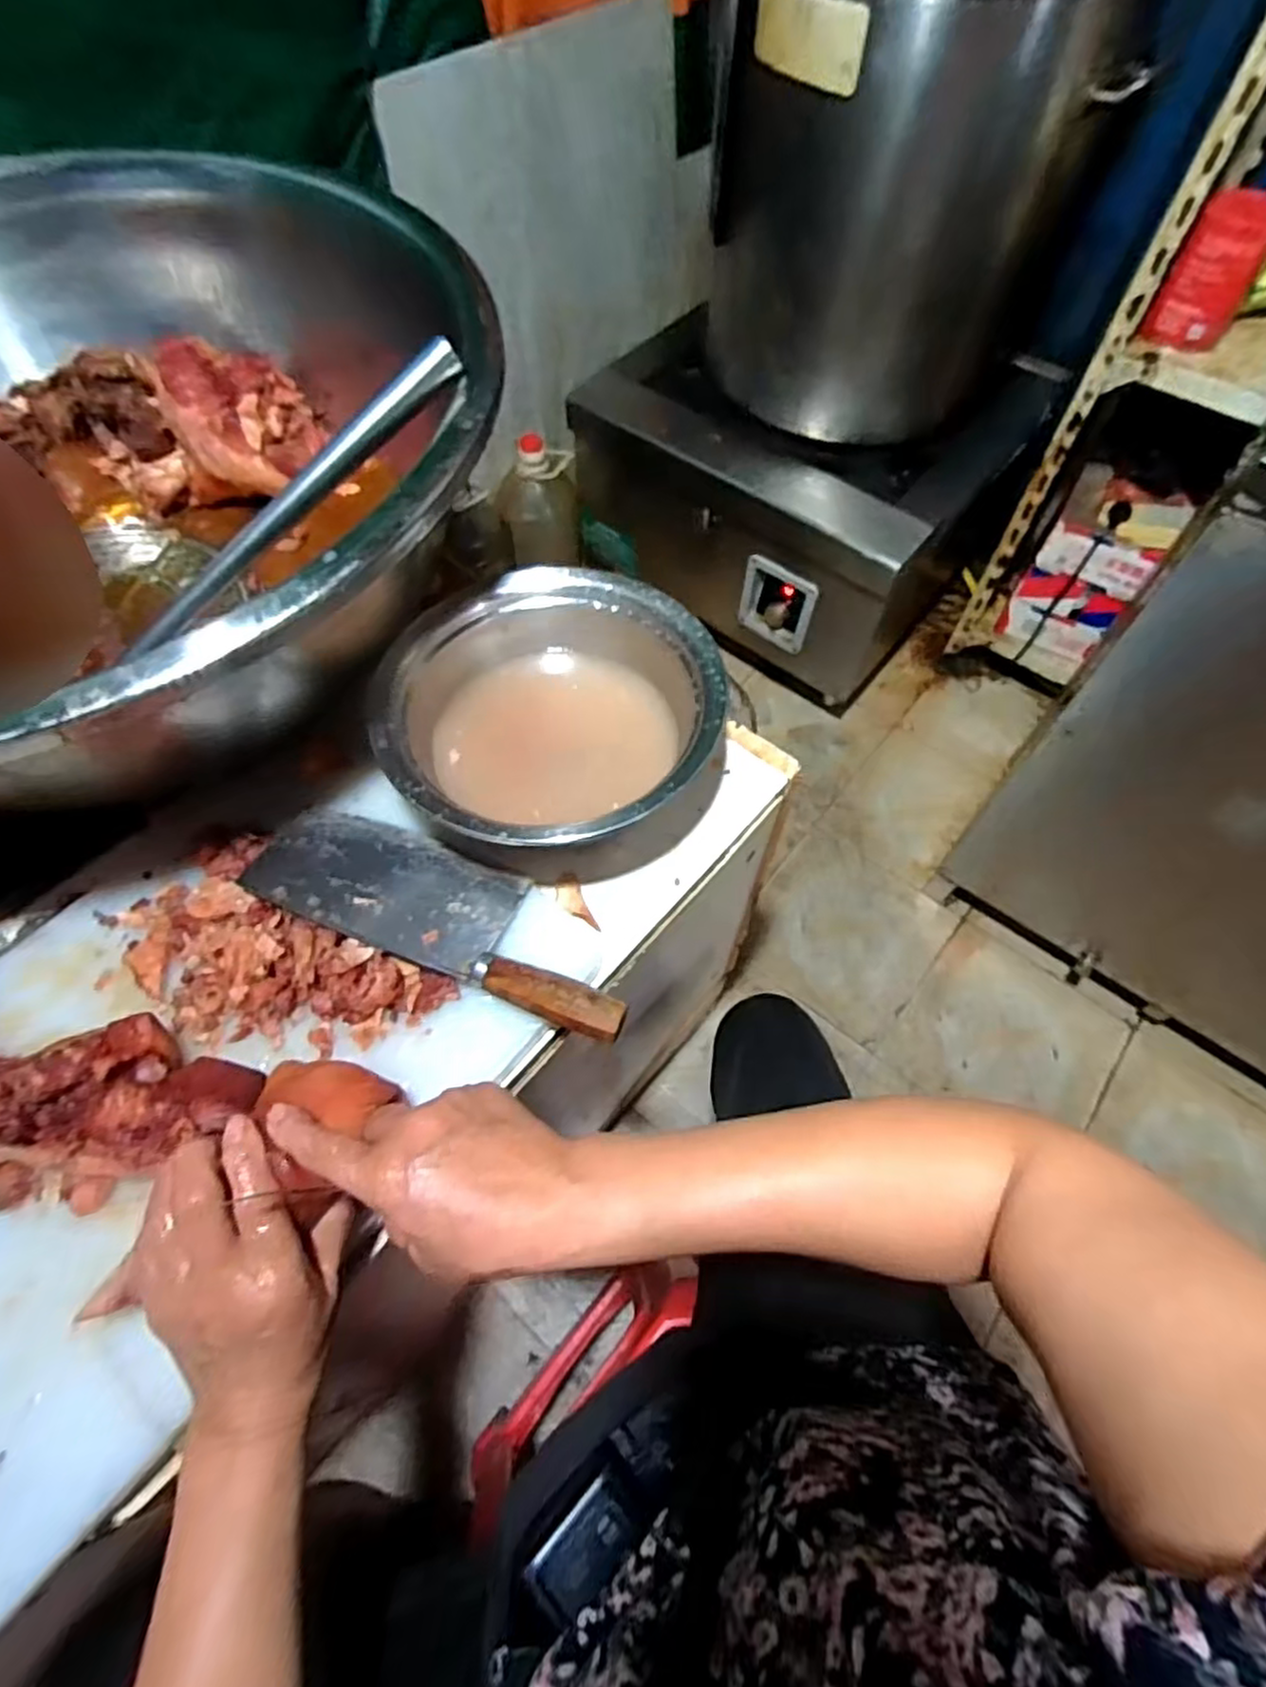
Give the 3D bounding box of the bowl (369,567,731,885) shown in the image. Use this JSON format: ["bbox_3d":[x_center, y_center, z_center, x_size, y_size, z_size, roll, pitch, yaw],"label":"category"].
[{"bbox_3d":[-0.057,-0.084,0.559,0.248,0.119,0.224,-19,63,-10],"label":"bowl"}]

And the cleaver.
[{"bbox_3d":[-0.126,0.041,0.488,0.275,0.021,0.087,20,63,11],"label":"cleaver"}]

